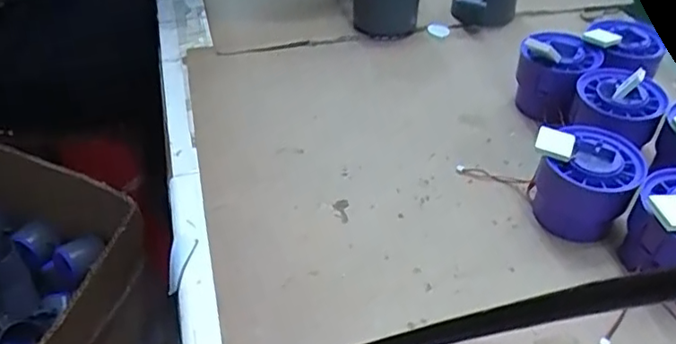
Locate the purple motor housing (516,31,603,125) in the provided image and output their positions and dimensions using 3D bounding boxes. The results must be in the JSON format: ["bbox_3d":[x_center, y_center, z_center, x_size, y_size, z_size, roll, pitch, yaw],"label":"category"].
[{"bbox_3d":[0.158,-0.070,0.441,0.051,0.056,0.060,21,45,22],"label":"purple motor housing"}]

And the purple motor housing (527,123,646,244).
[{"bbox_3d":[0.150,0.007,0.363,0.055,0.055,0.050,0,41,0],"label":"purple motor housing"}]

